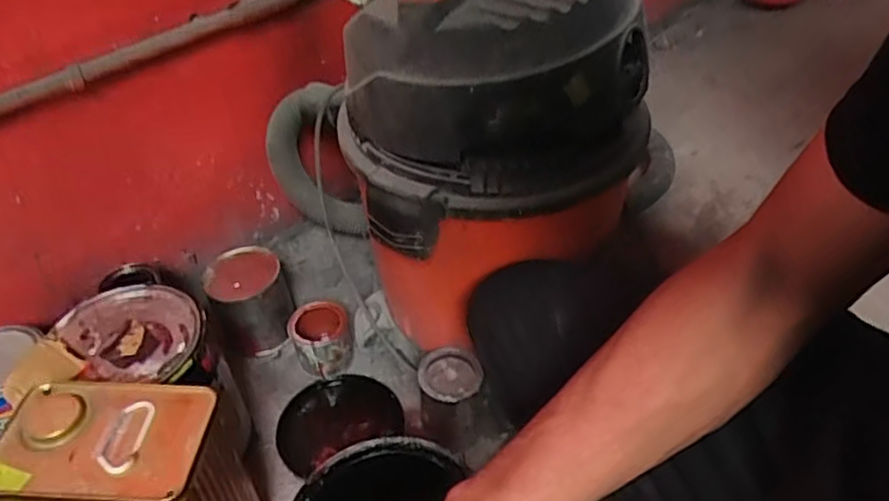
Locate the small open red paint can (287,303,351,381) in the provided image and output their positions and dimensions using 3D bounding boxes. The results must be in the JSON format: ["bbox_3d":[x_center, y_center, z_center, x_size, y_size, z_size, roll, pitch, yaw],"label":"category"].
[{"bbox_3d":[-0.160,0.117,0.884,0.076,0.070,0.071,-15,45,-12],"label":"small open red paint can"}]

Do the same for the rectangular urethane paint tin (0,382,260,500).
[{"bbox_3d":[-0.270,0.244,0.624,0.160,0.256,0.114,0,44,4],"label":"rectangular urethane paint tin"}]

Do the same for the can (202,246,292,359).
[{"bbox_3d":[-0.264,0.068,0.907,0.094,0.125,0.097,-2,44,2],"label":"can"}]

